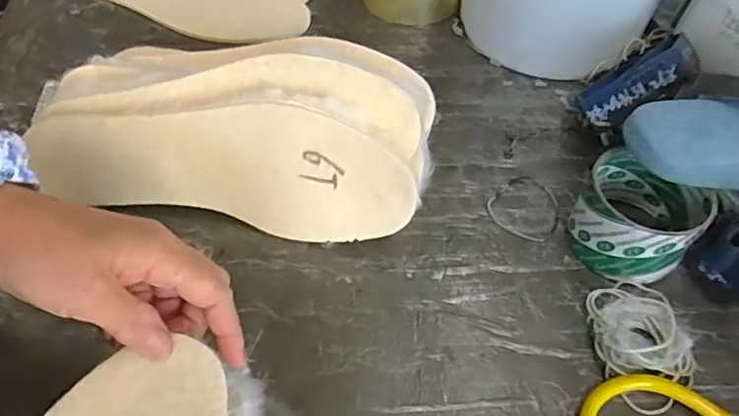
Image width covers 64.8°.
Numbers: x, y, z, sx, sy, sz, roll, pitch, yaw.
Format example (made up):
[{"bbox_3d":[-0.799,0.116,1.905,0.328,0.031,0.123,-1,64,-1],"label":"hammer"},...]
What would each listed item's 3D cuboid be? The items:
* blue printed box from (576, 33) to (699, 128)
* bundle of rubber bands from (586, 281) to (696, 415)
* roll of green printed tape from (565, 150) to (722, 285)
[{"bbox_3d":[0.217,-0.103,0.470,0.098,0.030,0.042,-31,54,11],"label":"blue printed box"},{"bbox_3d":[0.177,0.086,0.381,0.058,0.018,0.086,-7,52,-9],"label":"bundle of rubber bands"},{"bbox_3d":[0.192,0.005,0.418,0.078,0.062,0.081,2,51,-2],"label":"roll of green printed tape"}]

